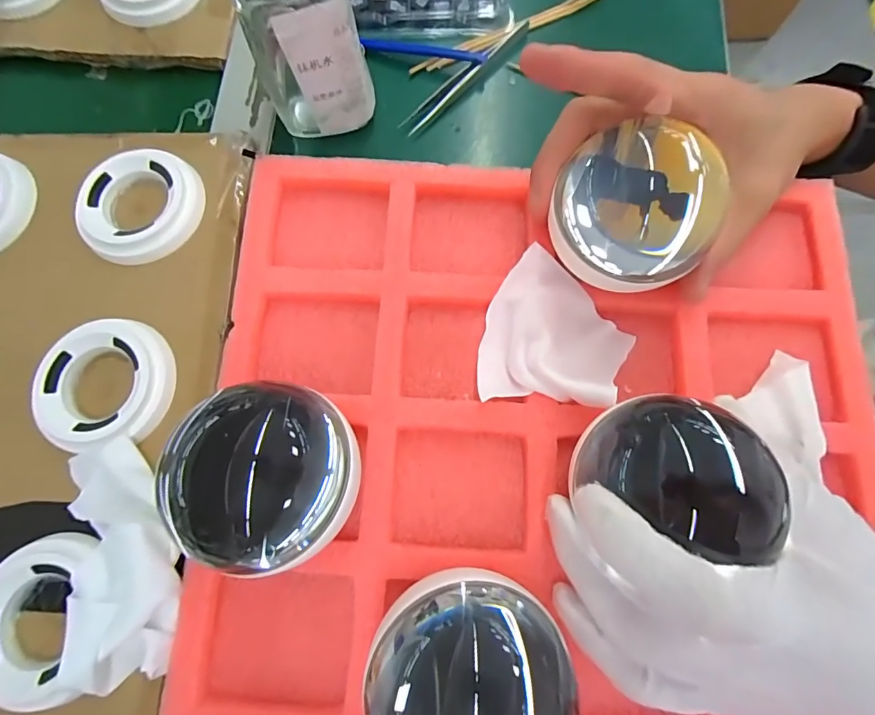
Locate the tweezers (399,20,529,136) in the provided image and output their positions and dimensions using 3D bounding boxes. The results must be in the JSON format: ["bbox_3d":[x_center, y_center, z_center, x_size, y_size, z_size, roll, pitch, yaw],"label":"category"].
[{"bbox_3d":[0.020,-0.187,0.291,0.112,0.008,0.013,-43,79,-10],"label":"tweezers"}]

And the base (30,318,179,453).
[{"bbox_3d":[-0.172,0.013,0.231,0.067,0.015,0.066,-7,75,-2],"label":"base"}]

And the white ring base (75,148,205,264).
[{"bbox_3d":[-0.171,-0.089,0.256,0.066,0.012,0.067,-11,75,-3],"label":"white ring base"}]

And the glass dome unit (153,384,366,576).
[{"bbox_3d":[-0.064,0.047,0.185,0.067,0.061,0.076,-13,77,-2],"label":"glass dome unit"}]

